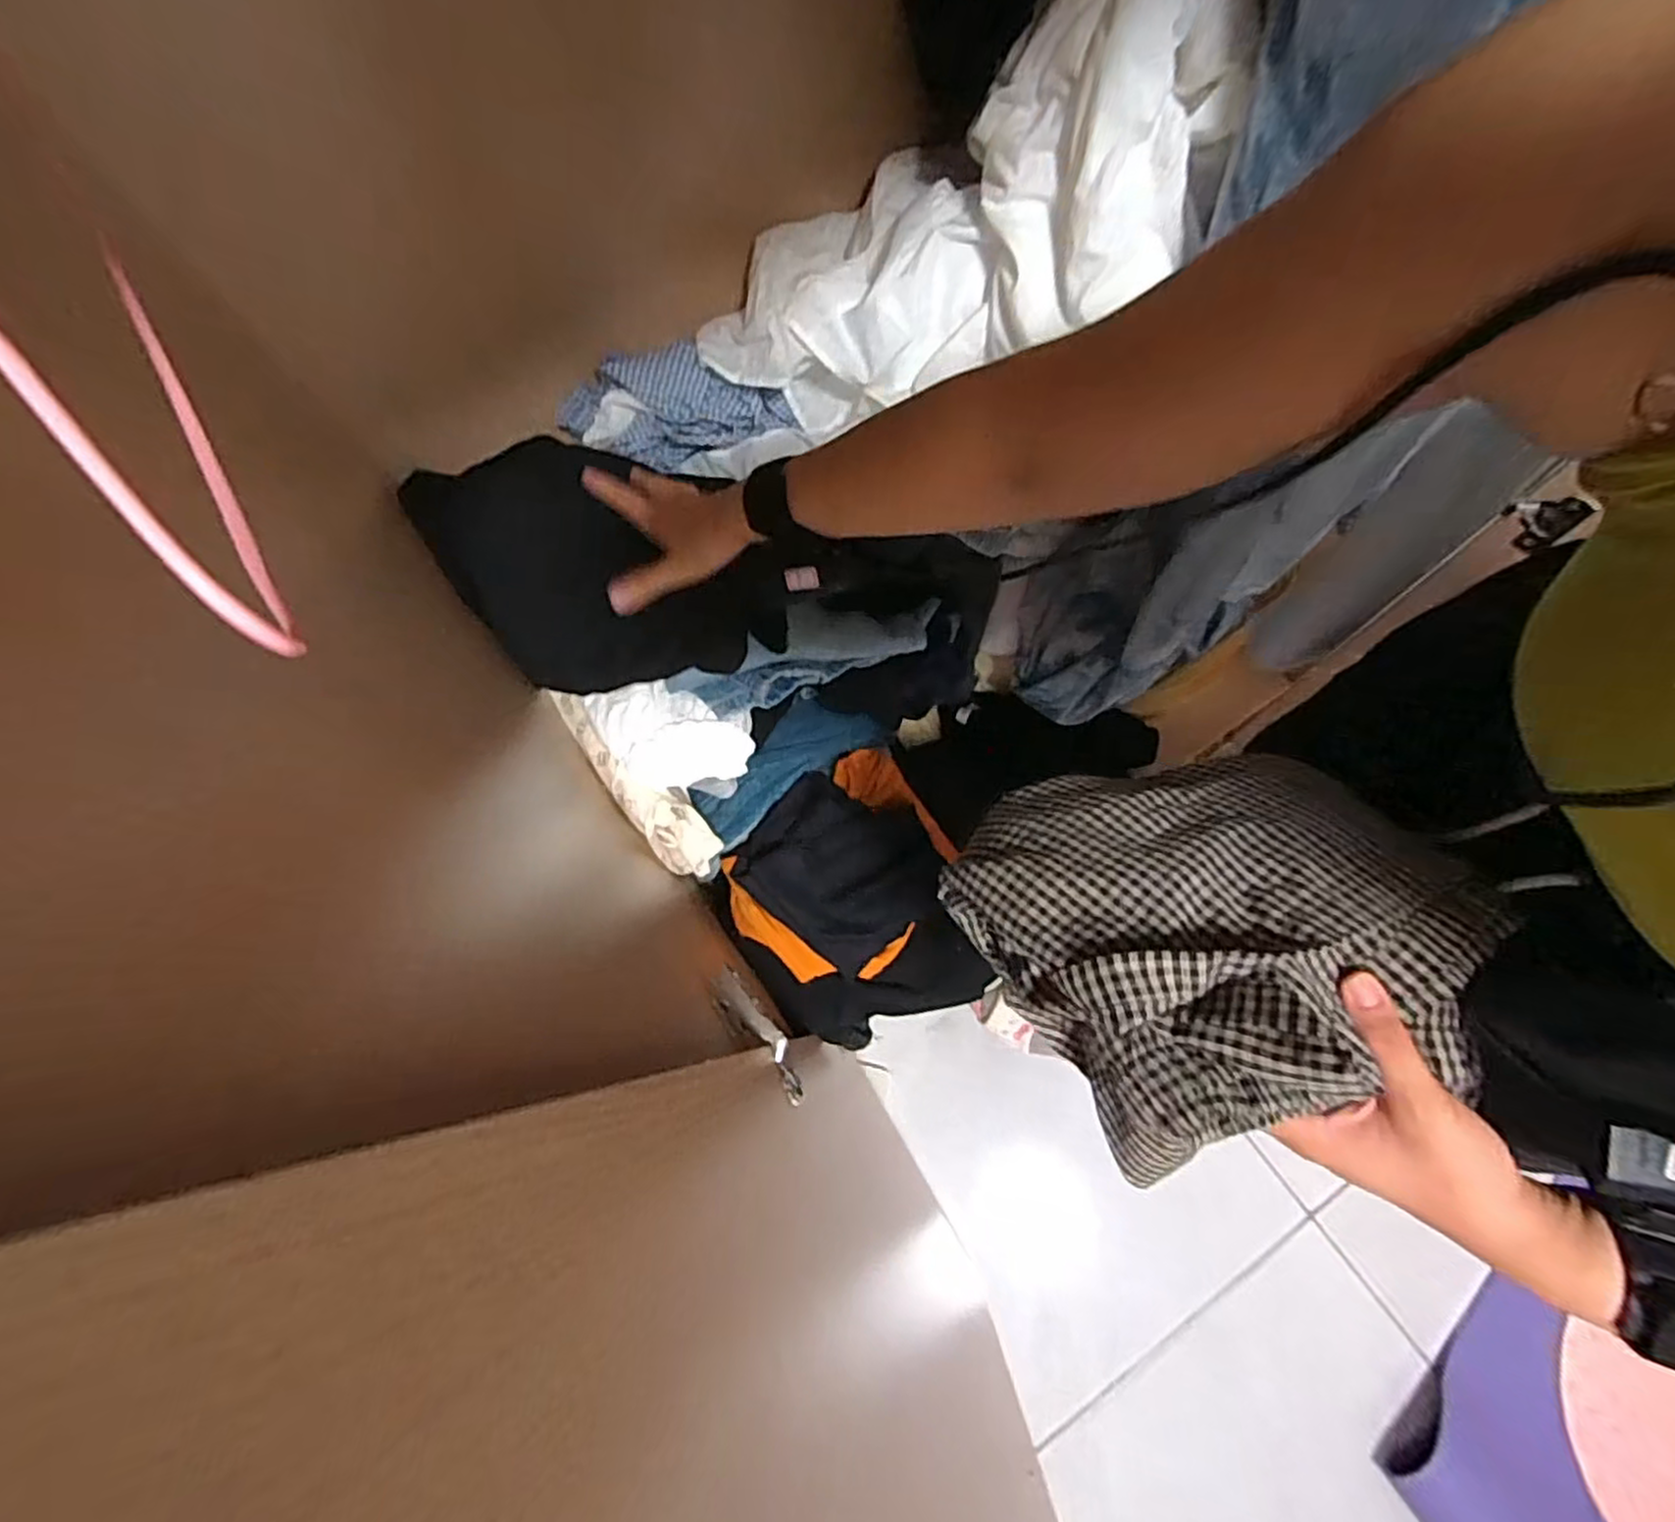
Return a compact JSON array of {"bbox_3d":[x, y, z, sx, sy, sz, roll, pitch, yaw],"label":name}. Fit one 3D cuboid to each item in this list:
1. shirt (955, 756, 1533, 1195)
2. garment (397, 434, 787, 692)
[{"bbox_3d":[0.203,0.079,0.396,0.251,0.090,0.204,-11,35,-7],"label":"shirt"},{"bbox_3d":[-0.196,-0.174,0.641,0.290,0.054,0.211,-12,88,-11],"label":"garment"}]

